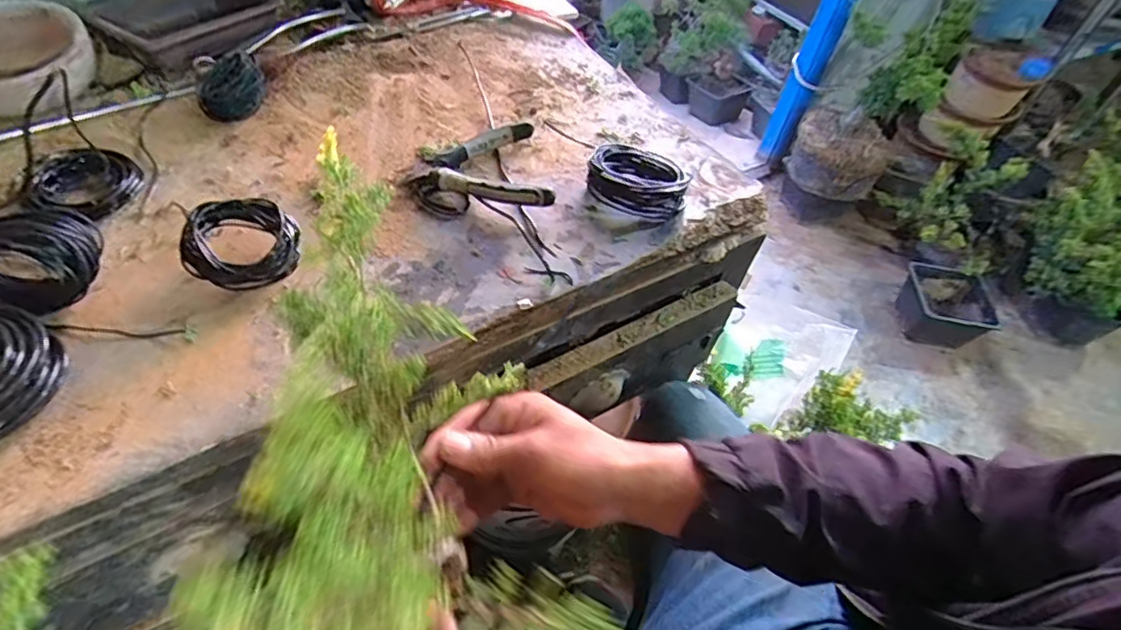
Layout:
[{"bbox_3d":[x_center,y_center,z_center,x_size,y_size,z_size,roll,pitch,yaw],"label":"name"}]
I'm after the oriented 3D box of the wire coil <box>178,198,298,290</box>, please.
[{"bbox_3d":[-0.245,-0.054,0.446,0.081,0.017,0.069,-16,96,-22],"label":"wire coil"}]

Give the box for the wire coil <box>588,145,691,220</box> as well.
[{"bbox_3d":[0.074,-0.130,0.554,0.090,0.034,0.077,17,50,6],"label":"wire coil"}]

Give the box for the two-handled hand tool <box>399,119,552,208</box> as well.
[{"bbox_3d":[-0.080,-0.136,0.548,0.126,0.028,0.118,-5,51,-12],"label":"two-handled hand tool"}]

